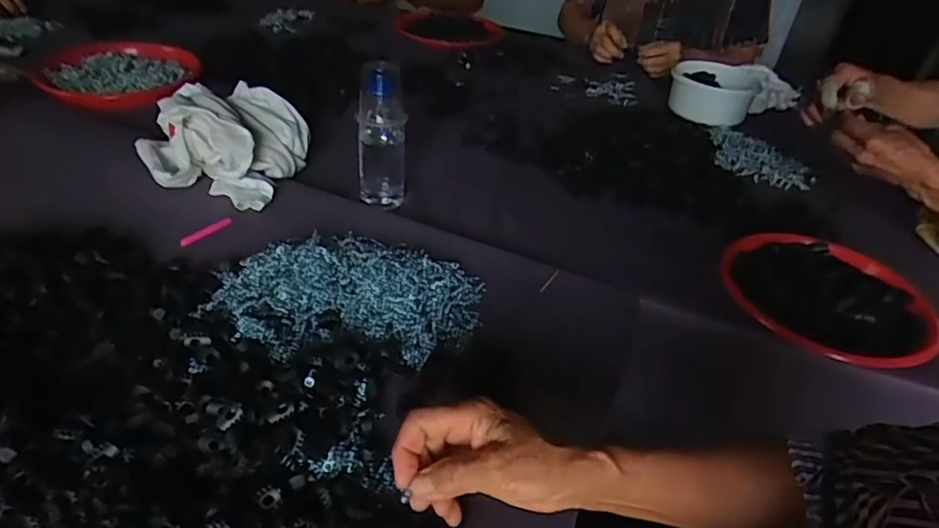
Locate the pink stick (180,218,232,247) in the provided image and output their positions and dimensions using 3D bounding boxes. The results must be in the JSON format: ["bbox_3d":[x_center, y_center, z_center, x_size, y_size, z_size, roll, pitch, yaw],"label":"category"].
[{"bbox_3d":[-0.295,-0.037,0.655,0.010,0.006,0.066,26,41,24],"label":"pink stick"}]

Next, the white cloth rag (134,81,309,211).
[{"bbox_3d":[-0.325,-0.167,0.755,0.192,0.092,0.185,11,38,6],"label":"white cloth rag"}]

